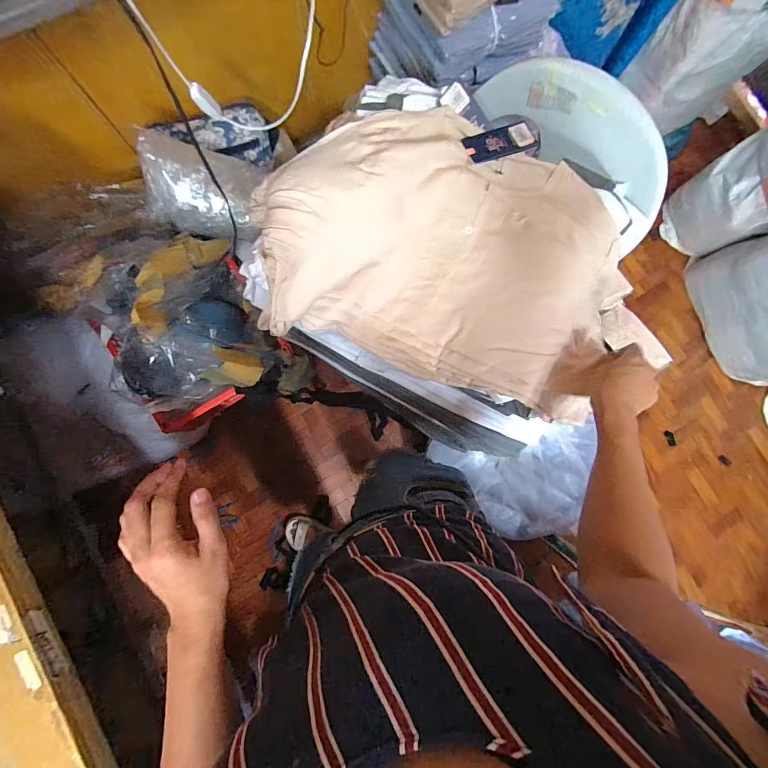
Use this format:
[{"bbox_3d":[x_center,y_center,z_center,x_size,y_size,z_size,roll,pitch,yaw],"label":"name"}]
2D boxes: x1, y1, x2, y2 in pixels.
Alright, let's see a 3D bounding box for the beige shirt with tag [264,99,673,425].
[{"bbox_3d":[0.087,-0.193,0.553,0.464,0.136,0.348,18,83,1],"label":"beige shirt with tag"}]

